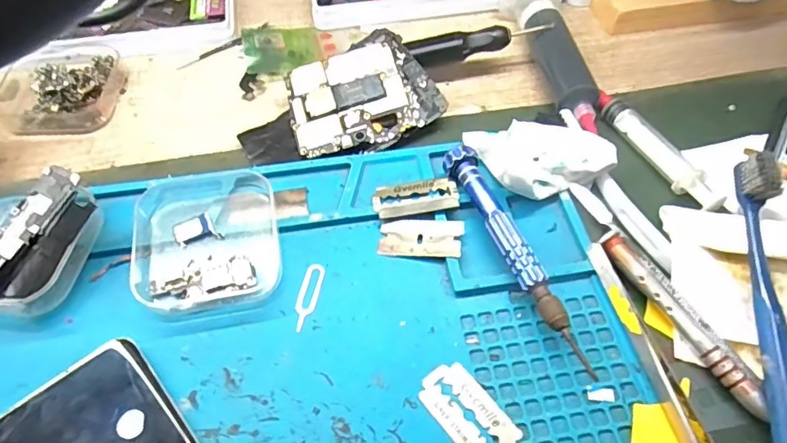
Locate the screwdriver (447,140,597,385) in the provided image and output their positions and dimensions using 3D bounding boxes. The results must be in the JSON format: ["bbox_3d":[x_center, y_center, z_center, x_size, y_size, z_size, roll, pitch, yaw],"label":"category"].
[{"bbox_3d":[0.055,0.013,0.236,0.015,0.017,0.118,-20,57,-13],"label":"screwdriver"}]

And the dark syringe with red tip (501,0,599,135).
[{"bbox_3d":[0.094,-0.102,0.314,0.037,0.025,0.123,-1,55,-1],"label":"dark syringe with red tip"}]

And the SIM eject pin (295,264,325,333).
[{"bbox_3d":[-0.038,0.034,0.232,0.009,0.004,0.033,14,56,2],"label":"SIM eject pin"}]

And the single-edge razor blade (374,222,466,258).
[{"bbox_3d":[0.013,0.008,0.247,0.039,0.004,0.019,1,59,7],"label":"single-edge razor blade"}]

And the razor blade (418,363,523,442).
[{"bbox_3d":[0.030,0.075,0.202,0.023,0.004,0.043,-34,62,-21],"label":"razor blade"}]

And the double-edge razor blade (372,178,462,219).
[{"bbox_3d":[0.011,-0.012,0.258,0.042,0.004,0.021,-7,48,-2],"label":"double-edge razor blade"}]

